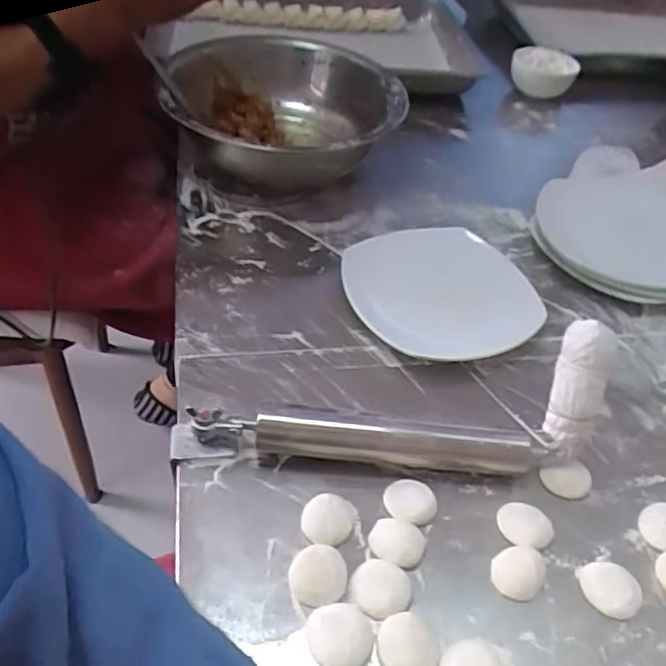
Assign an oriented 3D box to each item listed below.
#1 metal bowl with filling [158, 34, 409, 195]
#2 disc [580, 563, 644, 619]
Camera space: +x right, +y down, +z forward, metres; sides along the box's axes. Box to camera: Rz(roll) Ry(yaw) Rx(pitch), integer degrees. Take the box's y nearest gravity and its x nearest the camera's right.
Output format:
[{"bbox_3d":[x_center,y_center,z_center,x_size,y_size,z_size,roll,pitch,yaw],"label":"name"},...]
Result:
[{"bbox_3d":[-0.061,-0.245,0.711,0.242,0.091,0.248,3,46,-3],"label":"metal bowl with filling"},{"bbox_3d":[0.188,0.172,0.416,0.041,0.008,0.037,-8,47,-13],"label":"disc"}]

